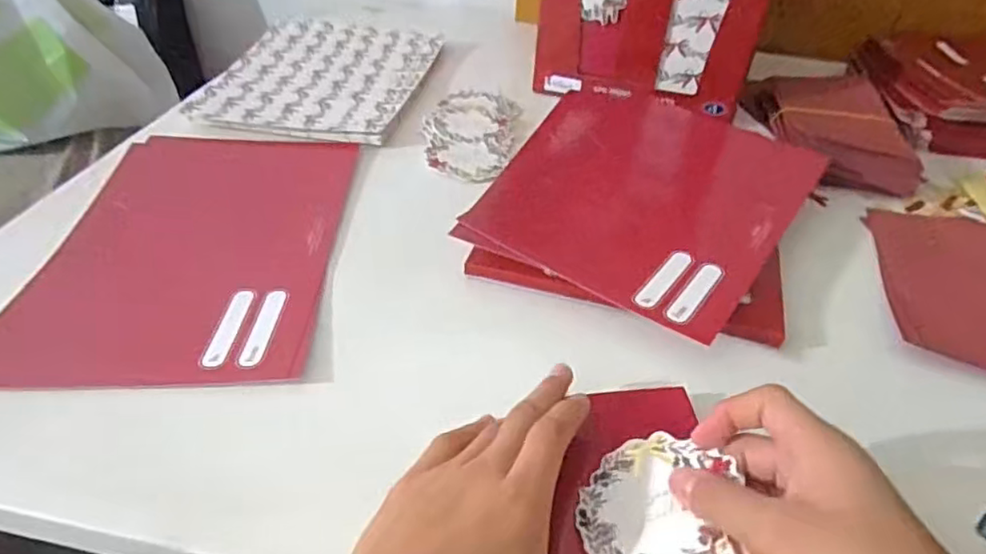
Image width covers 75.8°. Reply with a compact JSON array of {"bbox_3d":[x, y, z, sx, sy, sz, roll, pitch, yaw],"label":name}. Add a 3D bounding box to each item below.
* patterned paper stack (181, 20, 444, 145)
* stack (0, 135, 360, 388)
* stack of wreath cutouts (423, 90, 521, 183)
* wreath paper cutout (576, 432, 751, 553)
[{"bbox_3d":[-0.163,-0.205,0.622,0.181,0.010,0.262,6,37,3],"label":"patterned paper stack"},{"bbox_3d":[-0.193,-0.028,0.422,0.174,0.012,0.255,0,37,-5],"label":"stack"},{"bbox_3d":[-0.020,-0.133,0.565,0.078,0.008,0.168,7,39,2],"label":"stack of wreath cutouts"},{"bbox_3d":[0.068,0.096,0.265,0.065,0.004,0.067,-9,37,24],"label":"wreath paper cutout"}]

